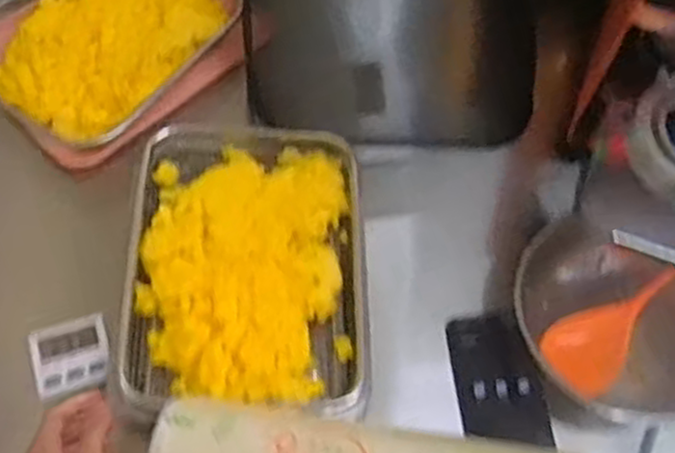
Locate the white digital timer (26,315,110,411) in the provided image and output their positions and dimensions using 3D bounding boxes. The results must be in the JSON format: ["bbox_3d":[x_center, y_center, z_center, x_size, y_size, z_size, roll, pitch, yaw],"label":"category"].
[{"bbox_3d":[-0.245,0.123,0.715,0.069,0.019,0.072,-19,66,-13],"label":"white digital timer"}]

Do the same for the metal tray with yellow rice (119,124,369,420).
[{"bbox_3d":[-0.087,0.031,0.760,0.223,0.047,0.300,1,63,-3],"label":"metal tray with yellow rice"}]

